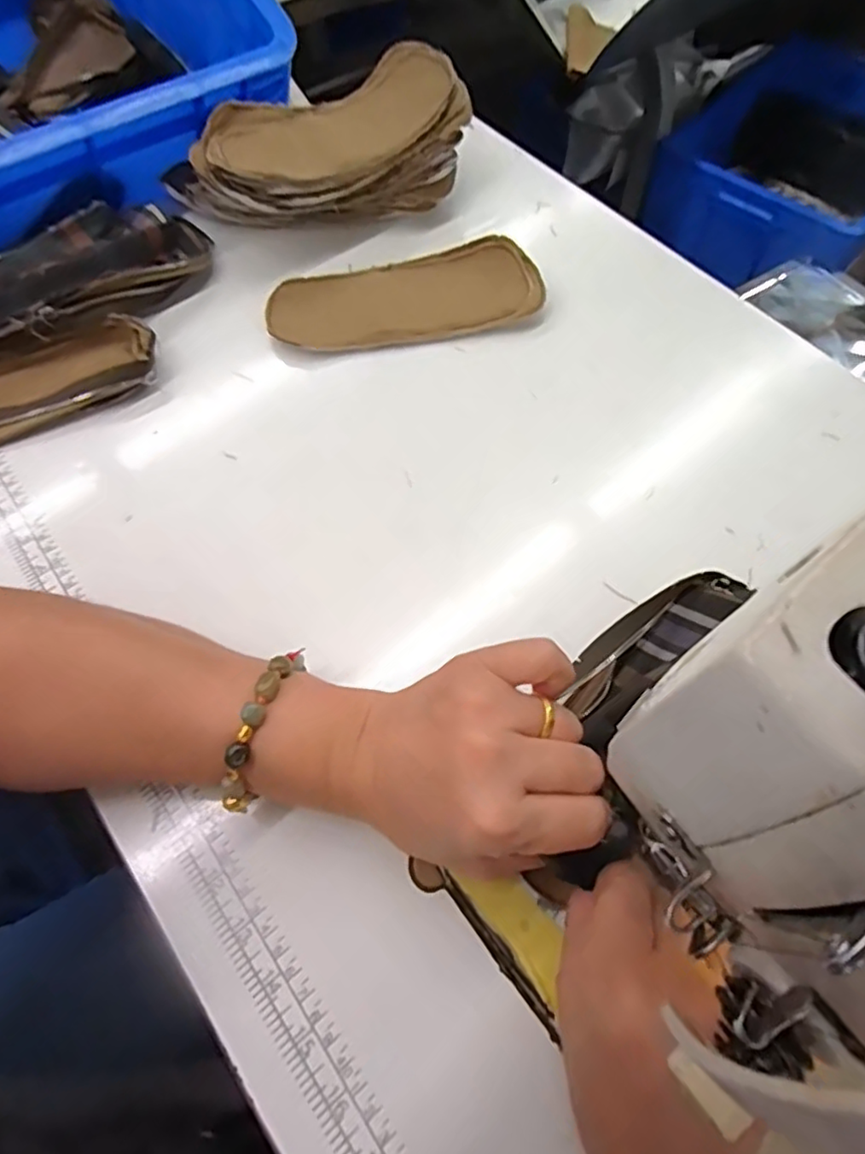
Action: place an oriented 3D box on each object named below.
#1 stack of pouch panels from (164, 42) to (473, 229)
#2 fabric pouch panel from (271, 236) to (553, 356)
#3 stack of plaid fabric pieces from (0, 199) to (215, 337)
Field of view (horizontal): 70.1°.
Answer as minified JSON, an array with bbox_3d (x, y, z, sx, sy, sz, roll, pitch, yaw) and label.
[{"bbox_3d":[-0.090,-0.335,0.488,0.231,0.071,0.128,-19,65,-9],"label":"stack of pouch panels"},{"bbox_3d":[-0.020,-0.208,0.454,0.196,0.015,0.079,-12,64,-6],"label":"fabric pouch panel"},{"bbox_3d":[-0.275,-0.206,0.434,0.238,0.049,0.088,-41,70,-18],"label":"stack of plaid fabric pieces"}]

